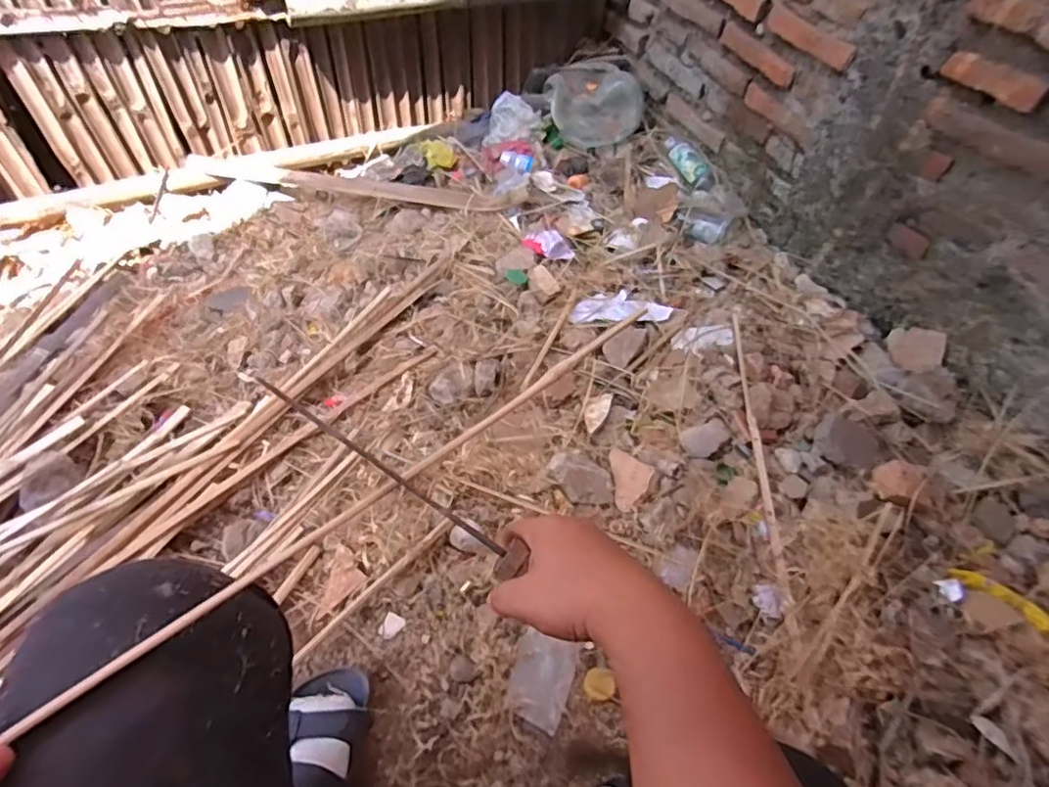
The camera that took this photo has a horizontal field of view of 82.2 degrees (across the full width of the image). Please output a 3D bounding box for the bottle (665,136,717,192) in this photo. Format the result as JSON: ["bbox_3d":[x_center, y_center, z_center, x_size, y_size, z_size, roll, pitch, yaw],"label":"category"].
[{"bbox_3d":[0.383,-0.525,1.378,0.065,0.048,0.185,-19,55,-19],"label":"bottle"}]

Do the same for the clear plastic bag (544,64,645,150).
[{"bbox_3d":[0.167,-0.718,1.485,0.224,0.082,0.237,-20,57,-16],"label":"clear plastic bag"}]

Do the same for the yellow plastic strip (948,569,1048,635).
[{"bbox_3d":[0.664,0.282,0.835,0.043,0.010,0.126,-32,44,-23],"label":"yellow plastic strip"}]

